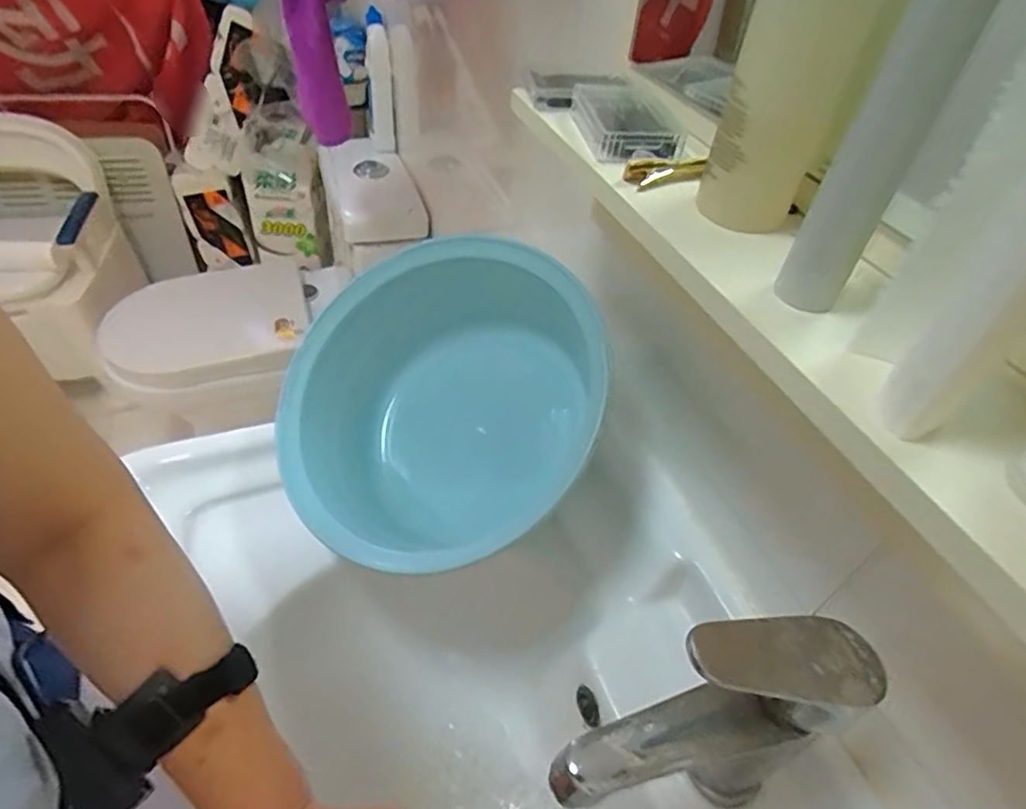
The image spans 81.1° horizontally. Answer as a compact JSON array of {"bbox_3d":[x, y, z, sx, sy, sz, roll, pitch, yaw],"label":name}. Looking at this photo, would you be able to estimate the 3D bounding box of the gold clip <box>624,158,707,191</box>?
[{"bbox_3d":[0.087,-0.131,0.338,0.048,0.013,0.014,-15,49,-20],"label":"gold clip"}]

